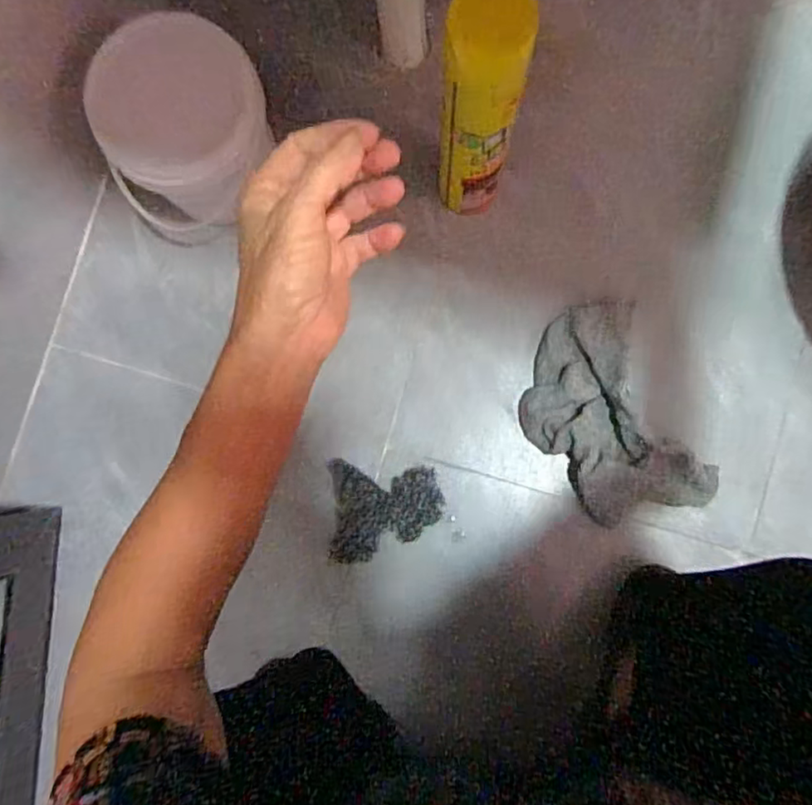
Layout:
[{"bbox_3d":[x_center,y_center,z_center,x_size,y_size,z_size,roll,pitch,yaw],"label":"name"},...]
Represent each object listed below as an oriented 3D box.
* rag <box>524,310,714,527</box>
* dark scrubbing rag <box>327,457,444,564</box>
[{"bbox_3d":[0.209,0.018,0.648,0.155,0.036,0.238,-26,84,2],"label":"rag"},{"bbox_3d":[-0.020,0.112,0.651,0.114,0.047,0.100,-3,86,4],"label":"dark scrubbing rag"}]

